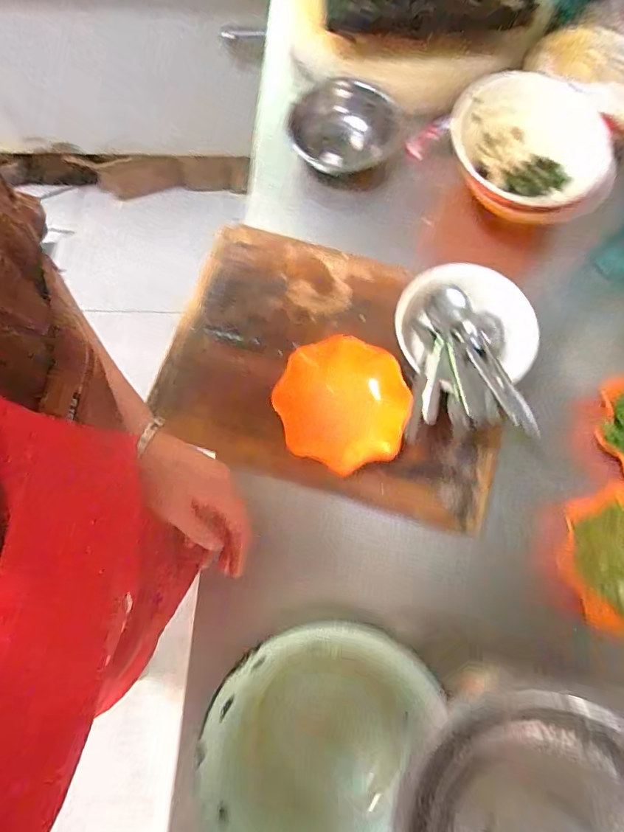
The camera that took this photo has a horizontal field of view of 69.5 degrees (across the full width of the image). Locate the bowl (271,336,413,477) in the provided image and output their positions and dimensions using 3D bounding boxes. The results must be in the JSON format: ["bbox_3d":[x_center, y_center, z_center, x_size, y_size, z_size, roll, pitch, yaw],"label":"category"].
[{"bbox_3d":[0.034,-0.013,0.523,0.143,0.044,0.153,0,74,0],"label":"bowl"}]

